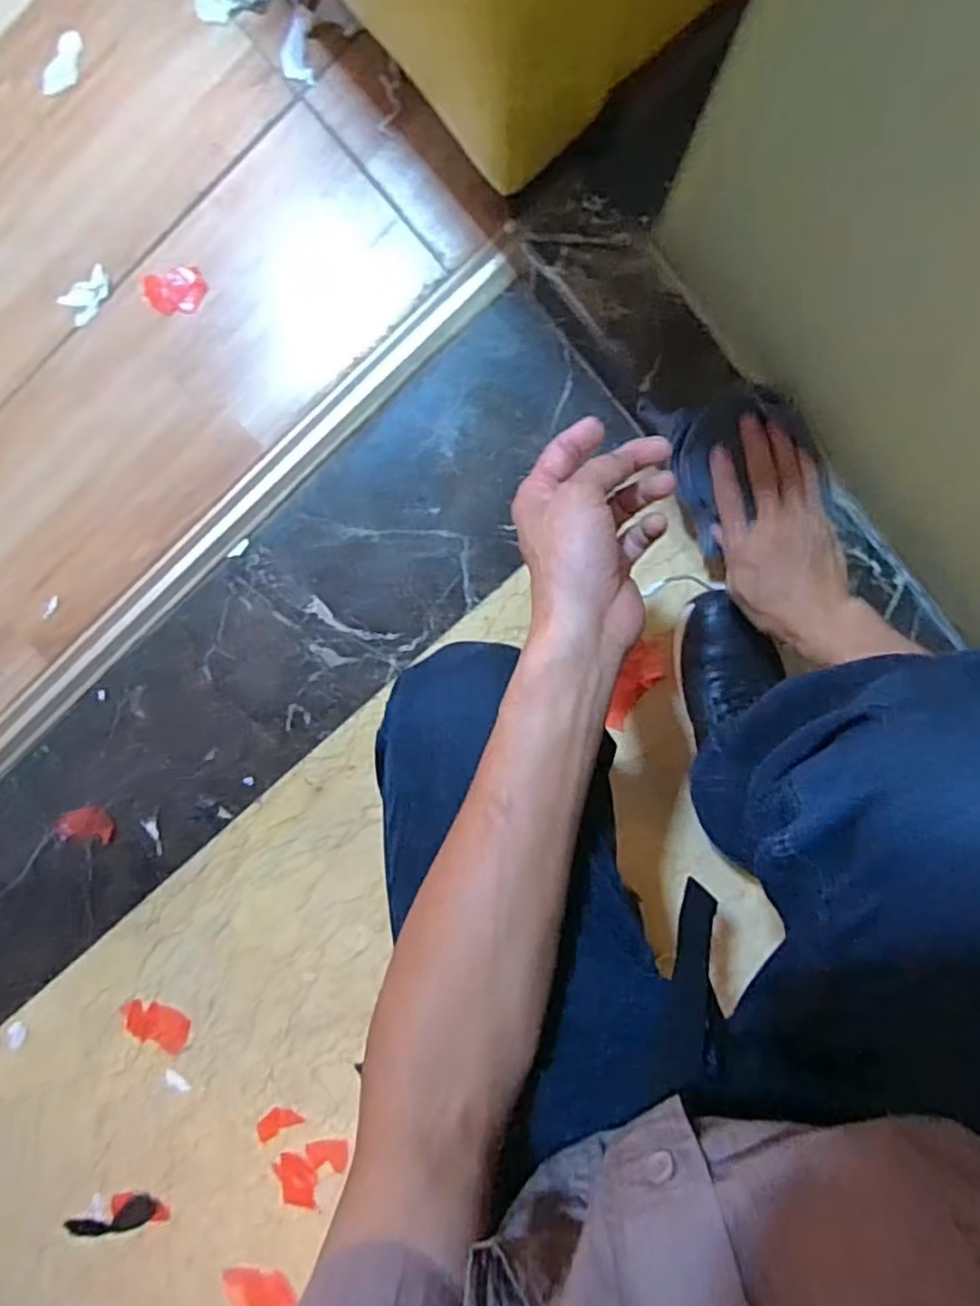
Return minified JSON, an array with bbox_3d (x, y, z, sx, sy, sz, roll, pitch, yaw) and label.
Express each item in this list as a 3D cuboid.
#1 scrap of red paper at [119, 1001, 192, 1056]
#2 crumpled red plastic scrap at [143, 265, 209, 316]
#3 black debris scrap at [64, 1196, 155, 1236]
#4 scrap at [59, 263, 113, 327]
[{"bbox_3d":[-0.363,0.404,0.752,0.078,0.006,0.049,26,97,-3],"label":"scrap of red paper"},{"bbox_3d":[-0.295,-0.339,0.650,0.057,0.005,0.040,-13,98,3],"label":"crumpled red plastic scrap"},{"bbox_3d":[-0.434,0.655,0.795,0.105,0.007,0.037,-21,97,4],"label":"black debris scrap"},{"bbox_3d":[-0.374,-0.333,0.647,0.051,0.005,0.030,-38,96,6],"label":"scrap"}]

